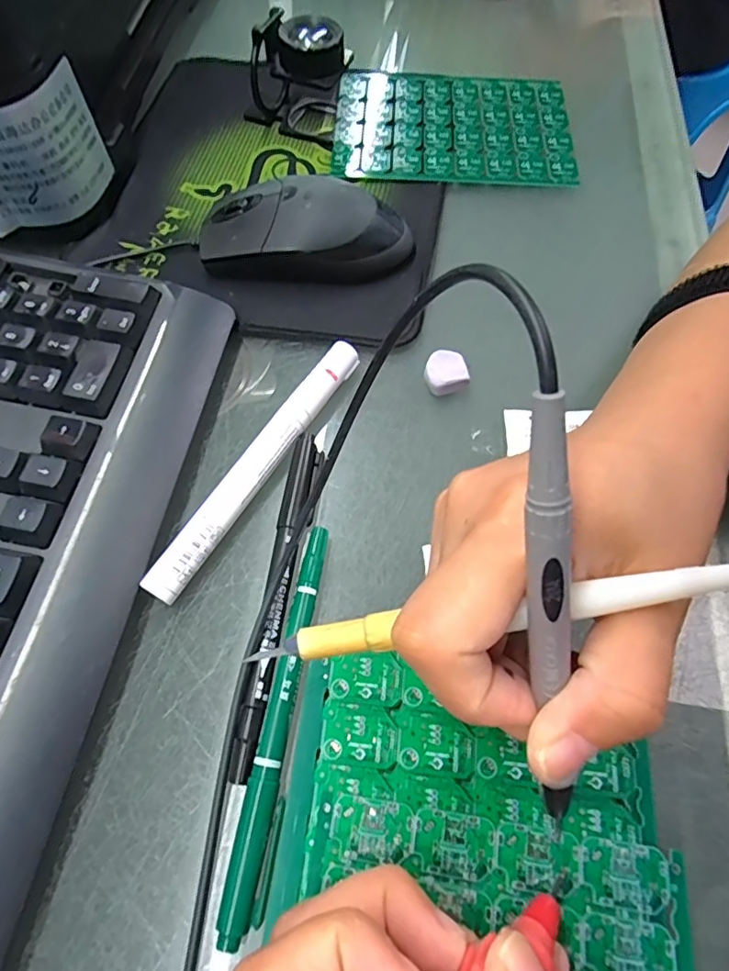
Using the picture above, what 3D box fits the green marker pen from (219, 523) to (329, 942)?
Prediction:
[{"bbox_3d":[-0.028,0.081,0.203,0.013,0.012,0.138,8,63,5],"label":"green marker pen"}]

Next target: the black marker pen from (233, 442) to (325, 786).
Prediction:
[{"bbox_3d":[-0.034,0.040,0.223,0.015,0.013,0.138,9,63,5],"label":"black marker pen"}]

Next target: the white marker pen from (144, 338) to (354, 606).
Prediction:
[{"bbox_3d":[-0.045,-0.010,0.248,0.015,0.017,0.141,28,67,15],"label":"white marker pen"}]

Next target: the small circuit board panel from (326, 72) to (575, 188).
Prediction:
[{"bbox_3d":[0.058,-0.238,0.366,0.151,0.007,0.110,3,63,3],"label":"small circuit board panel"}]

